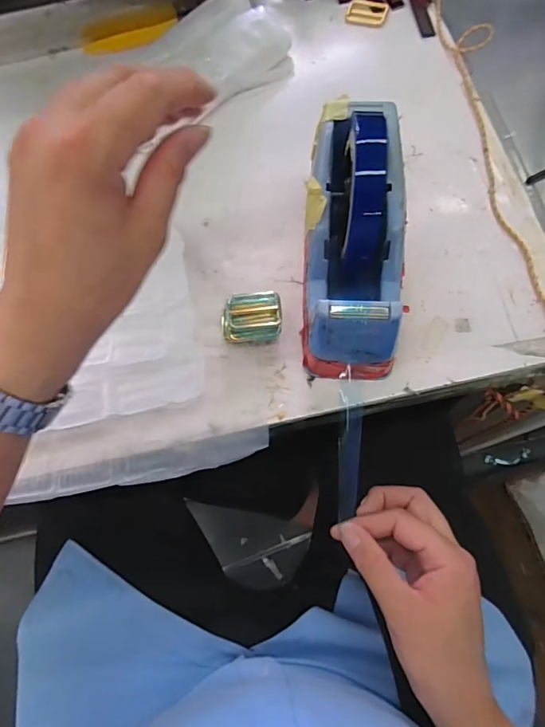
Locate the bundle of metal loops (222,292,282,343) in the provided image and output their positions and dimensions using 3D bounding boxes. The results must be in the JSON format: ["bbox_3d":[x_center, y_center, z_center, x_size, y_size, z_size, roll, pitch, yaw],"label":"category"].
[{"bbox_3d":[-0.018,-0.037,0.387,0.051,0.032,0.035,-7,72,1],"label":"bundle of metal loops"}]

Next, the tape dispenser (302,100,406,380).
[{"bbox_3d":[0.065,-0.094,0.363,0.077,0.102,0.196,0,72,3],"label":"tape dispenser"}]

